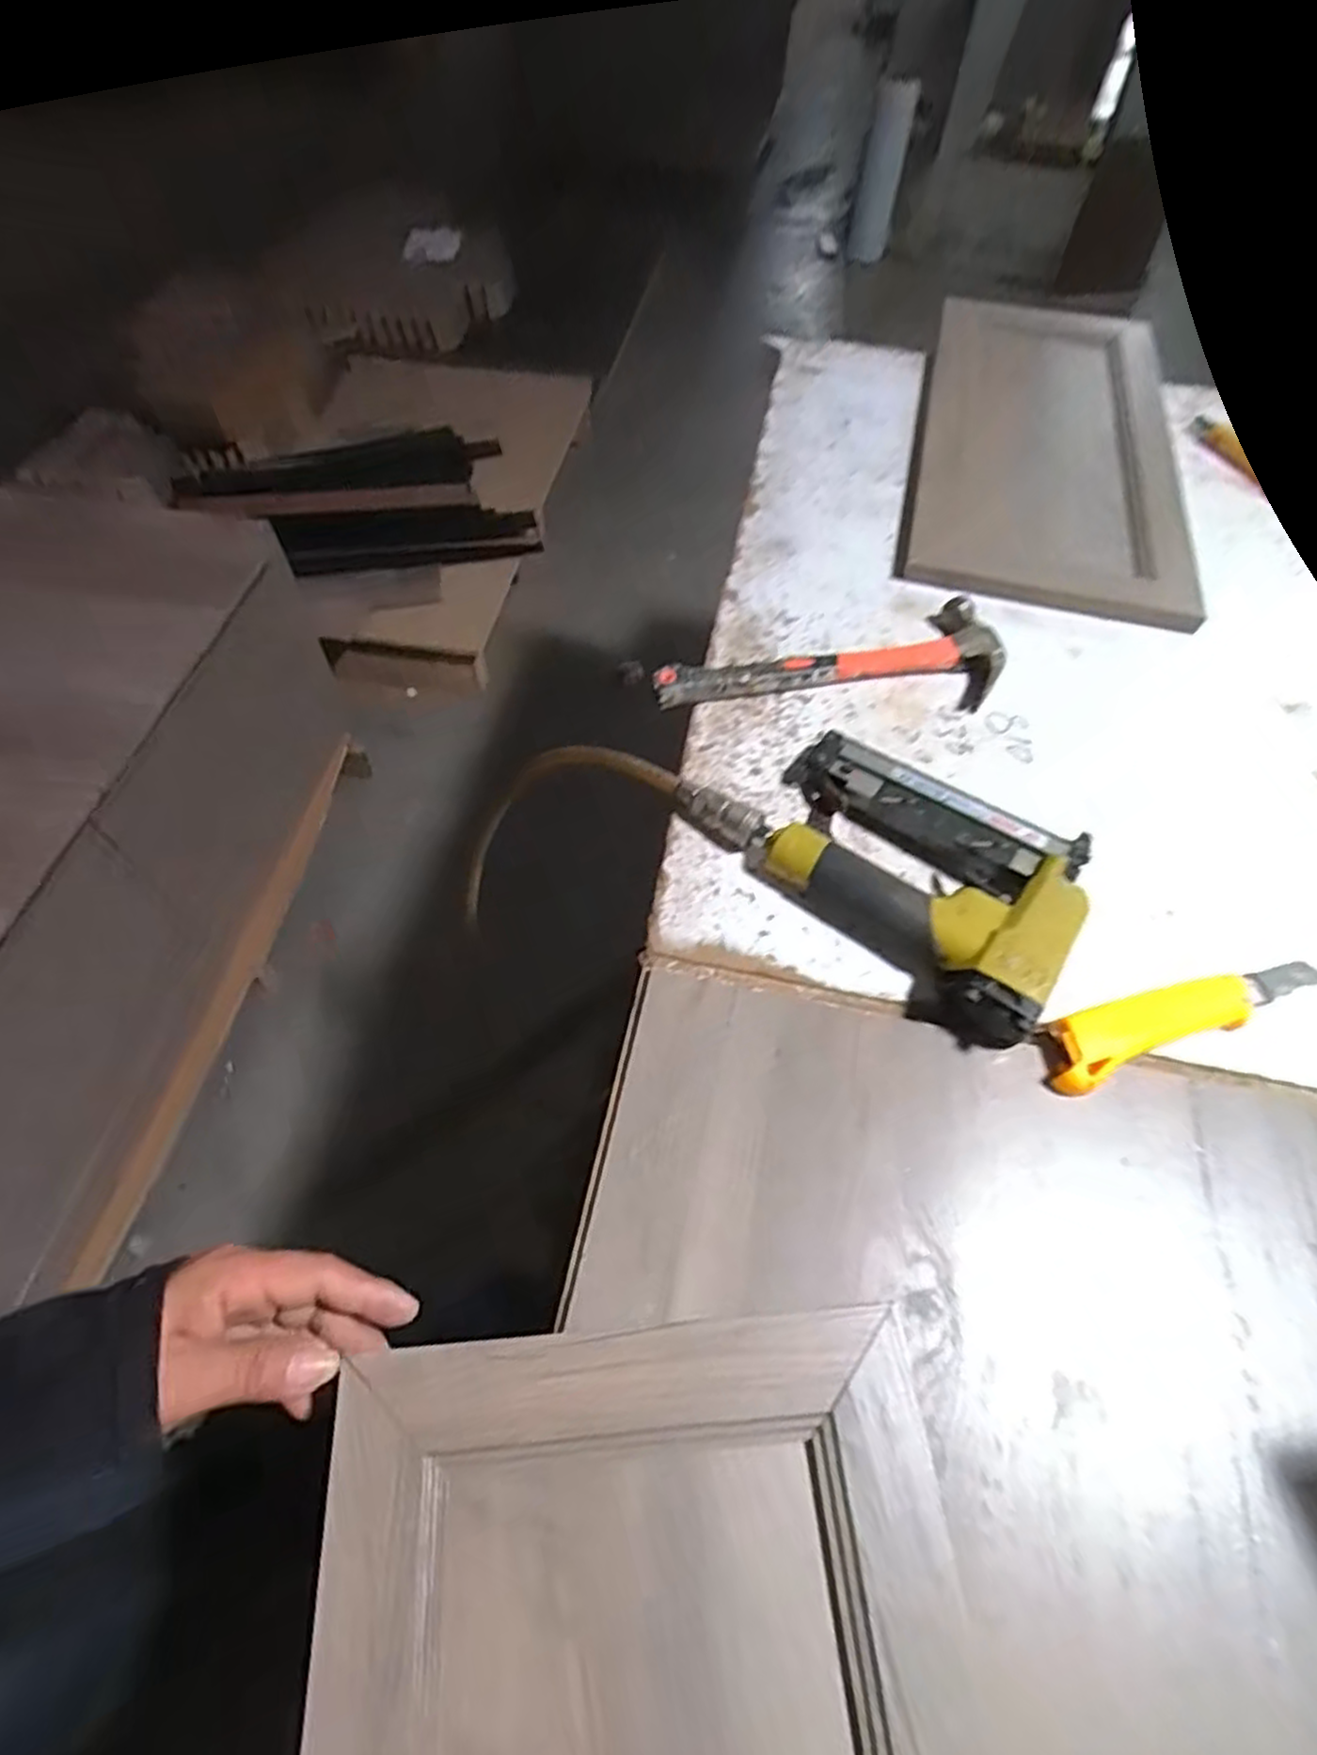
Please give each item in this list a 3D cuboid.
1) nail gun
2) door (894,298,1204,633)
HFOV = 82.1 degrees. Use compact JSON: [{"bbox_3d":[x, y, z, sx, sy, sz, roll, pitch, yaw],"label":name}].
[{"bbox_3d":[0.142,-0.021,0.463,0.237,0.041,0.139,39,65,21],"label":"nail gun"},{"bbox_3d":[0.388,-0.448,0.757,0.247,0.029,0.527,13,59,7],"label":"door"}]

